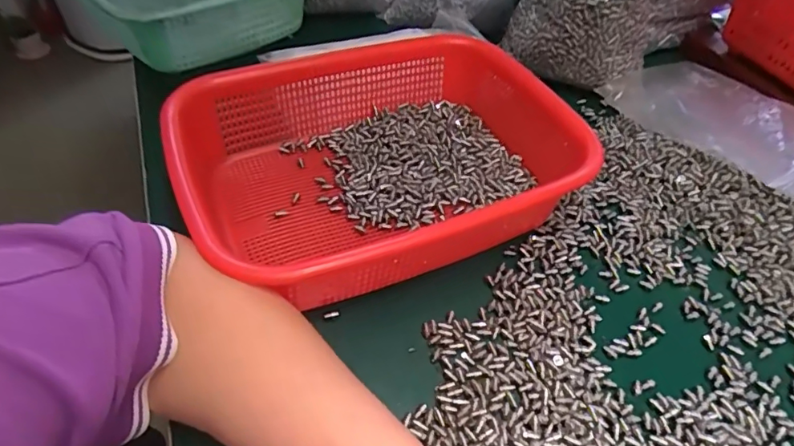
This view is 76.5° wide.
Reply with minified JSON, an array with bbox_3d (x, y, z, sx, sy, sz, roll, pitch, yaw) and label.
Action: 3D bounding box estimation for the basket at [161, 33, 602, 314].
[{"bbox_3d":[-0.003,-0.051,0.397,0.282,0.073,0.219,-18,51,-18],"label":"basket"}]

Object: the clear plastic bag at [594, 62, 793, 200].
[{"bbox_3d":[0.310,-0.098,0.467,0.133,0.045,0.209,-23,53,-21],"label":"clear plastic bag"}]

